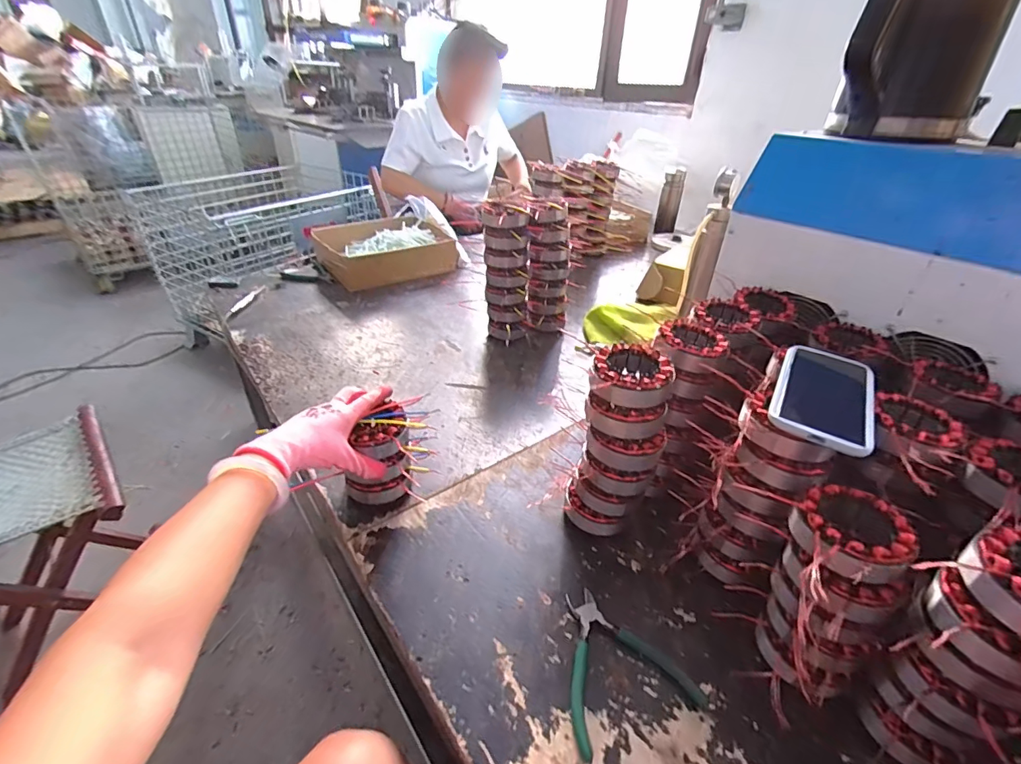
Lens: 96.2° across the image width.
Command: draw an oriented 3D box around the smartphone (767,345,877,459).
[{"bbox_3d":[0.318,0.011,0.464,0.085,0.011,0.170,24,40,25],"label":"smartphone"}]

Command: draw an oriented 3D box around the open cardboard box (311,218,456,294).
[{"bbox_3d":[-0.345,-0.354,1.247,0.328,0.105,0.227,-20,41,-29],"label":"open cardboard box"}]

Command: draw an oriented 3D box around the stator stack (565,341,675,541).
[{"bbox_3d":[0.129,0.074,0.544,0.096,0.220,0.092,14,36,16],"label":"stator stack"}]

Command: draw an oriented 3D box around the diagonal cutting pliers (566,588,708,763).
[{"bbox_3d":[0.101,0.271,0.457,0.131,0.008,0.134,-10,37,-17],"label":"diagonal cutting pliers"}]

